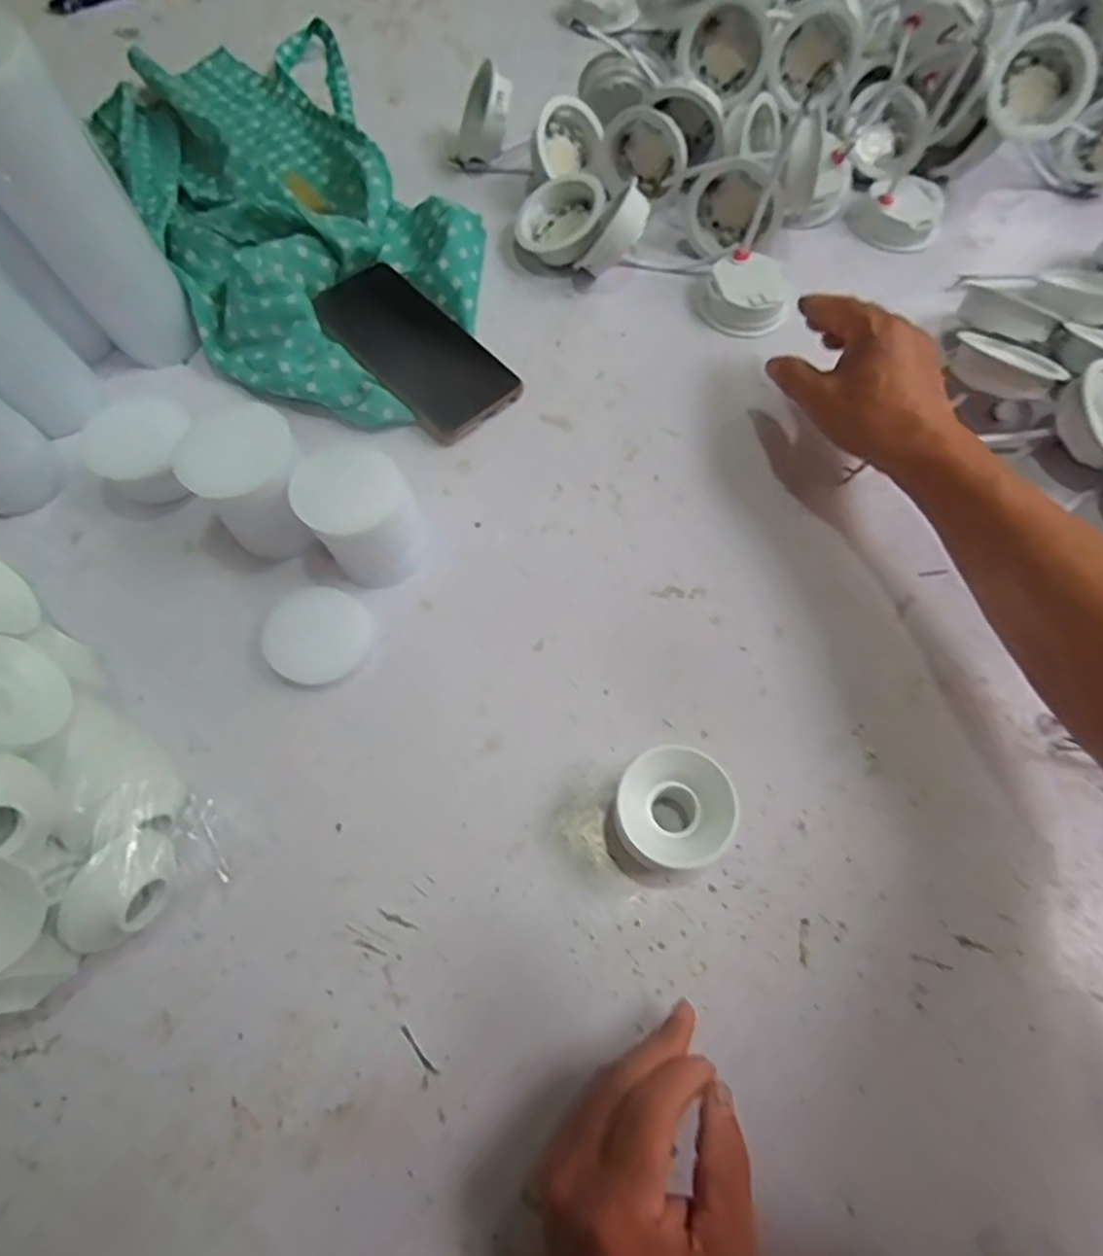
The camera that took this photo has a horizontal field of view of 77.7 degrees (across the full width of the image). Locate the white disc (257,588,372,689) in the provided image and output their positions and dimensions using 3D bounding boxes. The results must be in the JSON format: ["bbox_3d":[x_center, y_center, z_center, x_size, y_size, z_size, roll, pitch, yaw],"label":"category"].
[{"bbox_3d":[-0.140,0.004,0.410,0.058,0.011,0.059,0,66,-1],"label":"white disc"}]

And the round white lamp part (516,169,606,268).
[{"bbox_3d":[0.007,-0.318,0.536,0.068,0.022,0.066,1,81,20],"label":"round white lamp part"}]

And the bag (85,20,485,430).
[{"bbox_3d":[-0.206,-0.344,0.541,0.222,0.053,0.469,-26,69,-12],"label":"bag"}]

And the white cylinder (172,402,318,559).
[{"bbox_3d":[-0.171,-0.084,0.404,0.058,0.073,0.058,-8,66,-4],"label":"white cylinder"}]

